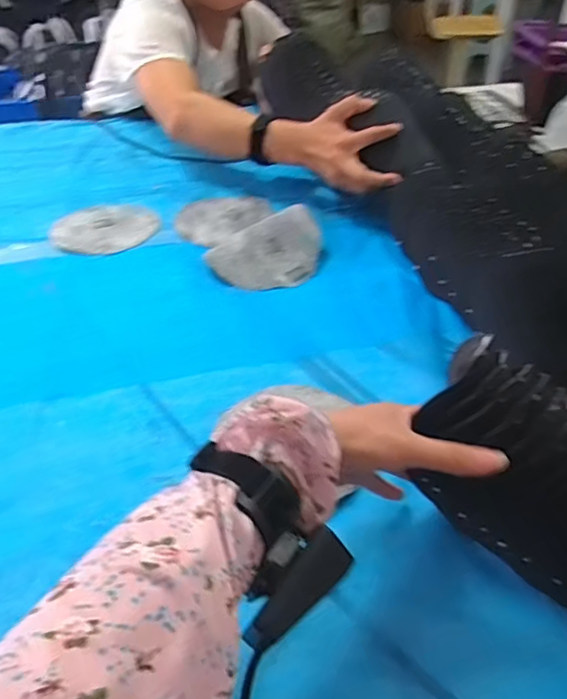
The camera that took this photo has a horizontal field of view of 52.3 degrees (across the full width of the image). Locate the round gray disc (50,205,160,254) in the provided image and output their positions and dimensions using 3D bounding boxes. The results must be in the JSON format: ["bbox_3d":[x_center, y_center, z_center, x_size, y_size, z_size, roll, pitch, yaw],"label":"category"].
[{"bbox_3d":[-0.251,-0.169,0.808,0.142,0.005,0.123,5,43,8],"label":"round gray disc"}]

